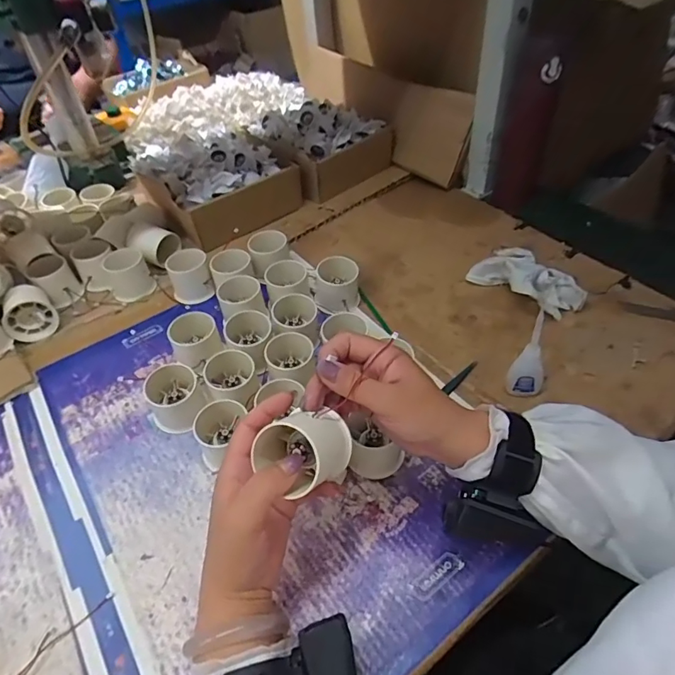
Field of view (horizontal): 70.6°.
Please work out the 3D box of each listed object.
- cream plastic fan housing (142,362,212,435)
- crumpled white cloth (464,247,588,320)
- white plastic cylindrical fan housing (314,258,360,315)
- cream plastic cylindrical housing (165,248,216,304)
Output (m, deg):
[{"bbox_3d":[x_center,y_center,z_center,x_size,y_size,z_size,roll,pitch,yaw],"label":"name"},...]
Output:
[{"bbox_3d":[-0.168,0.060,0.493,0.059,0.038,0.059,-2,48,2],"label":"cream plastic fan housing"},{"bbox_3d":[0.237,-0.074,0.586,0.089,0.043,0.129,-30,53,-21],"label":"crumpled white cloth"},{"bbox_3d":[-0.001,-0.062,0.577,0.053,0.050,0.049,-2,48,2],"label":"white plastic cylindrical fan housing"},{"bbox_3d":[-0.189,-0.079,0.614,0.051,0.055,0.046,-18,49,-12],"label":"cream plastic cylindrical housing"}]

